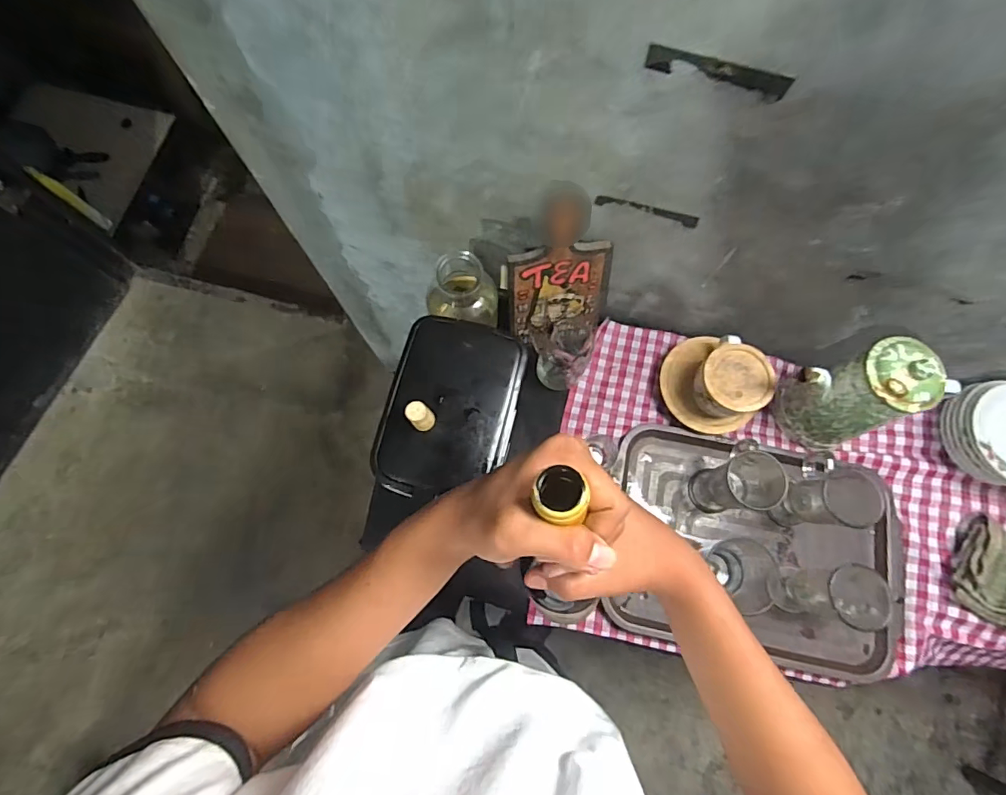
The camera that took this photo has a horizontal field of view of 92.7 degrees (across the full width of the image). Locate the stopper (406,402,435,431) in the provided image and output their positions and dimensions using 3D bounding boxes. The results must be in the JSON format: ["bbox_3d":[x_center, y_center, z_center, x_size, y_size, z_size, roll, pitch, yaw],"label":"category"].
[{"bbox_3d":[-0.083,0.018,0.484,0.023,0.036,0.023,0,74,-1],"label":"stopper"}]

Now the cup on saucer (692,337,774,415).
[{"bbox_3d":[0.332,-0.019,0.716,0.099,0.093,0.105,-41,79,-11],"label":"cup on saucer"}]

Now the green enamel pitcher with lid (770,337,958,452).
[{"bbox_3d":[0.491,0.001,0.672,0.203,0.207,0.112,-14,75,-5],"label":"green enamel pitcher with lid"}]

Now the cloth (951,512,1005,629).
[{"bbox_3d":[0.695,0.244,0.661,0.120,0.037,0.130,28,76,7],"label":"cloth"}]

